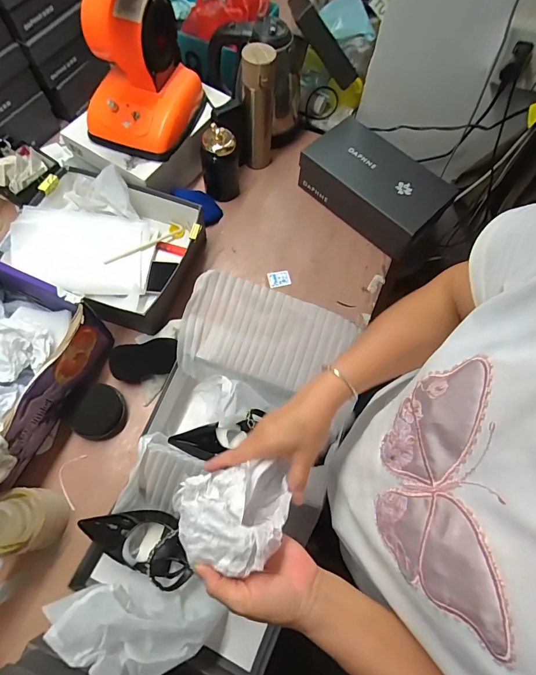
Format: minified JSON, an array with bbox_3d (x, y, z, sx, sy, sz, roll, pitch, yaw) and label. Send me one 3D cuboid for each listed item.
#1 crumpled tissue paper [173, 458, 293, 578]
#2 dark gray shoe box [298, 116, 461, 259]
[{"bbox_3d":[-0.030,0.177,0.372,0.112,0.072,0.086,-11,69,-7],"label":"crumpled tissue paper"},{"bbox_3d":[0.241,-0.339,0.830,0.196,0.111,0.294,-42,76,-17],"label":"dark gray shoe box"}]

